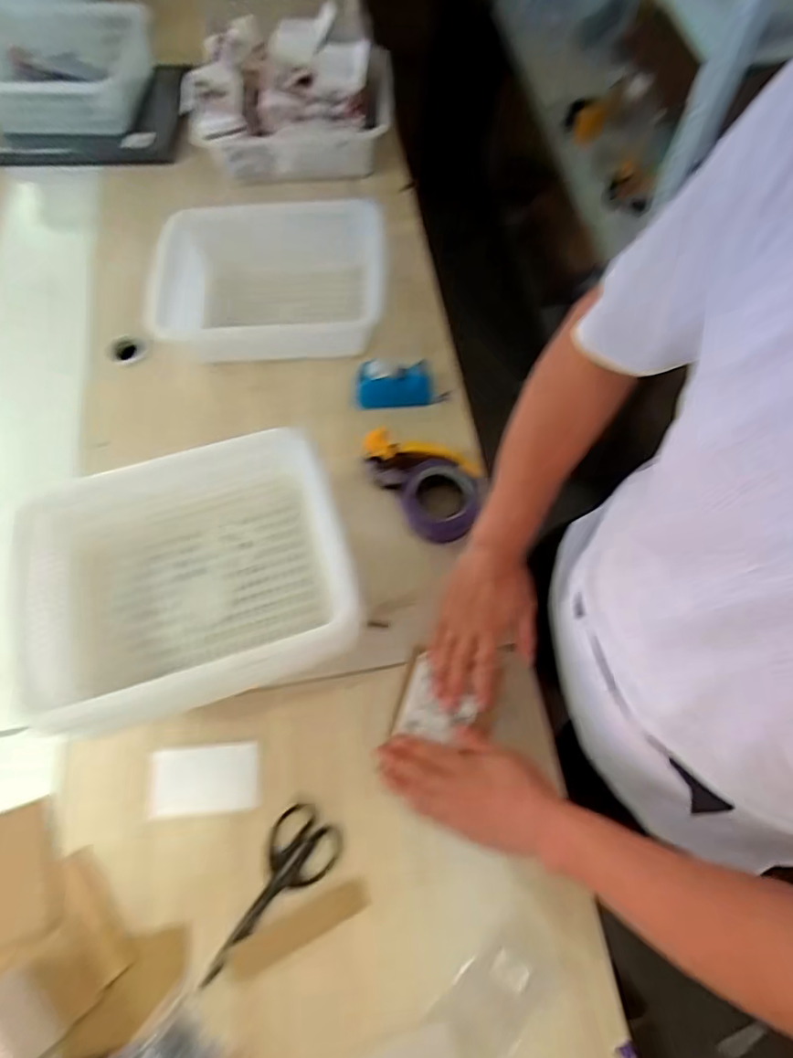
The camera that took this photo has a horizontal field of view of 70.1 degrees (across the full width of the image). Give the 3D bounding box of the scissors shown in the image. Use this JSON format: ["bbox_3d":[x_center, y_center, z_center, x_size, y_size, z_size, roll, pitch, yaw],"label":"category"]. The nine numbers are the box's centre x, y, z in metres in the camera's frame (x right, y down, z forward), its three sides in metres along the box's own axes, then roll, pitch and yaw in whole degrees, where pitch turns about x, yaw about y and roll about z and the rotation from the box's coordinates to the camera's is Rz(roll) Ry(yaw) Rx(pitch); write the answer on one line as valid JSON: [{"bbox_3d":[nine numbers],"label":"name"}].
[{"bbox_3d":[-0.152,0.402,0.639,0.192,0.007,0.079,-40,71,-14],"label":"scissors"}]

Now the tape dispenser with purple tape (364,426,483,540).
[{"bbox_3d":[0.030,-0.059,0.780,0.172,0.061,0.119,21,69,11],"label":"tape dispenser with purple tape"}]

